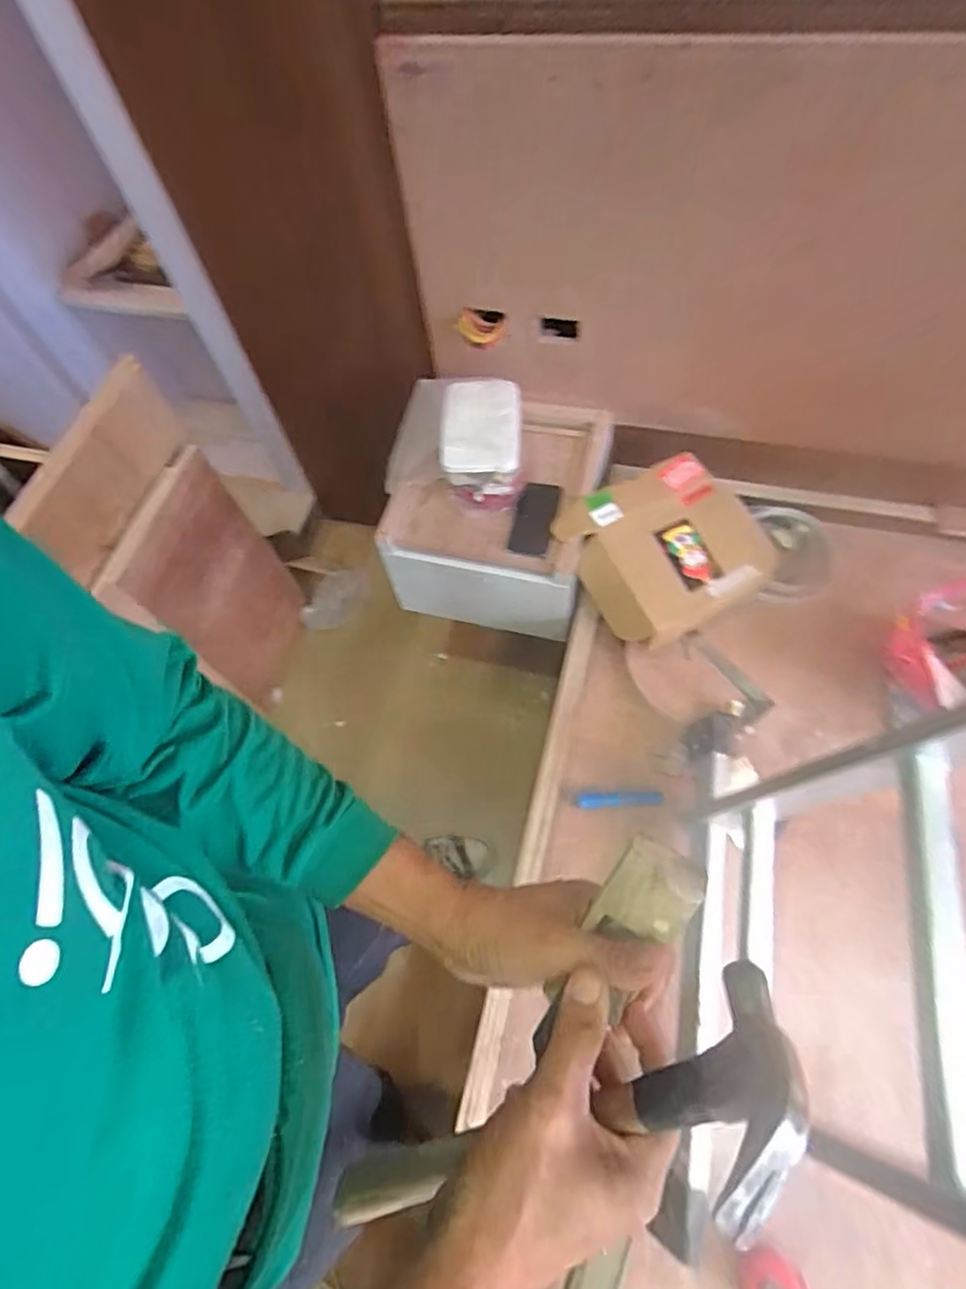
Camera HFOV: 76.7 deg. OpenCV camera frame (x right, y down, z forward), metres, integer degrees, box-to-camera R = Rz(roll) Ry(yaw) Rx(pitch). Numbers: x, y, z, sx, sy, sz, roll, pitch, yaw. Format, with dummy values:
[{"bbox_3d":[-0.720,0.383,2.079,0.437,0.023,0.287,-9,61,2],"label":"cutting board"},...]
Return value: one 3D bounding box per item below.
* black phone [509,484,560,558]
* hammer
[{"bbox_3d":[0.090,-0.222,1.076,0.070,0.011,0.166,4,59,14],"label":"black phone"},{"bbox_3d":[0.025,0.281,0.316,0.307,0.106,0.023,-38,101,14],"label":"hammer"}]

